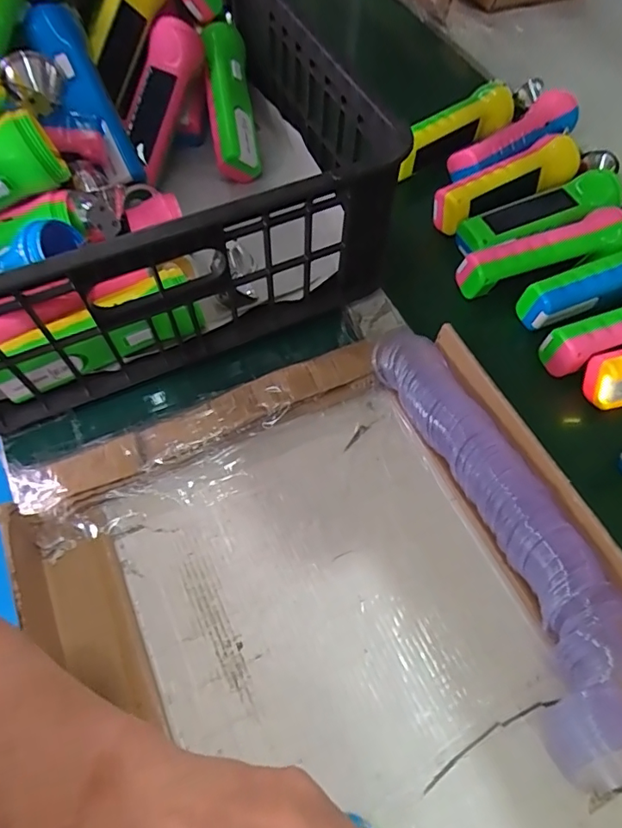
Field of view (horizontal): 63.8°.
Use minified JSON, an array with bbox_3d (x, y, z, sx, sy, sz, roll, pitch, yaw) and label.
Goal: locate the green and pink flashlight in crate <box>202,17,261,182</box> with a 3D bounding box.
[{"bbox_3d":[-0.082,-0.319,0.502,0.043,0.032,0.174,-7,74,-6],"label":"green and pink flashlight in crate"}]

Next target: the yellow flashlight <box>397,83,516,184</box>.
[{"bbox_3d":[0.164,-0.317,0.551,0.188,0.039,0.048,-33,67,-17],"label":"yellow flashlight"}]

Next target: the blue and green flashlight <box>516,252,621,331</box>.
[{"bbox_3d":[0.266,-0.117,0.447,0.163,0.041,0.045,-22,65,-13],"label":"blue and green flashlight"}]

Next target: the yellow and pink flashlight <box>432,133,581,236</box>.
[{"bbox_3d":[0.198,-0.234,0.512,0.172,0.036,0.047,-28,91,-15],"label":"yellow and pink flashlight"}]

